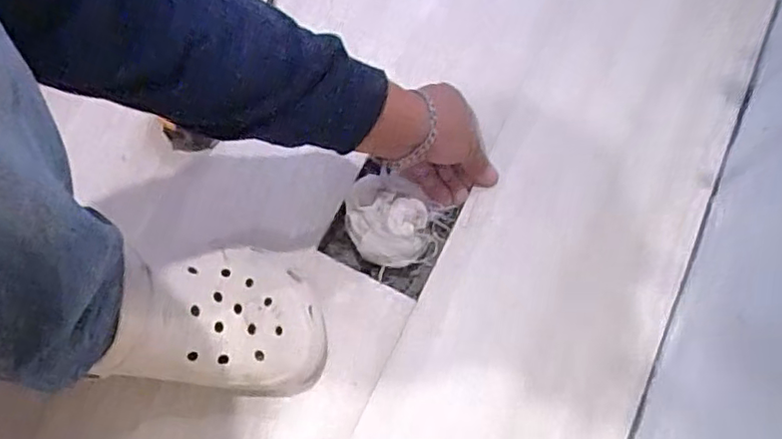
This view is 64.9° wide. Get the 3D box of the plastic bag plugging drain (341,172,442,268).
[{"bbox_3d":[-0.003,-0.002,0.533,0.077,0.043,0.073,30,73,12],"label":"plastic bag plugging drain"}]

